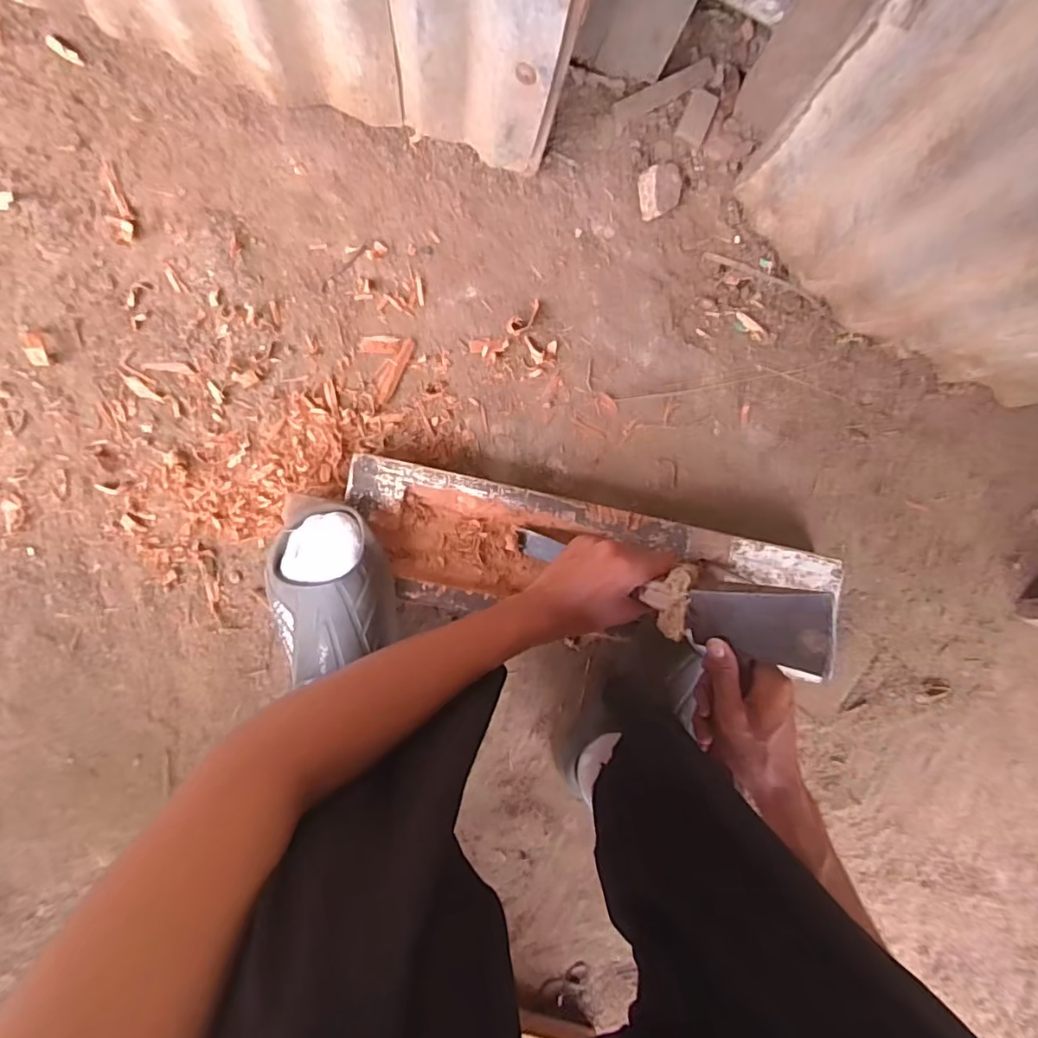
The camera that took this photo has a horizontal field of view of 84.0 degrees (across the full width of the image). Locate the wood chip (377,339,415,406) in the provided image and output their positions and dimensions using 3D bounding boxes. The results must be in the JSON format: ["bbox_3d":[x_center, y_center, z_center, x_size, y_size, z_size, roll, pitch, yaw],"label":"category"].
[{"bbox_3d":[-0.134,-0.161,0.628,0.014,0.004,0.076,28,90,-9],"label":"wood chip"}]

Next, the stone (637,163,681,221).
[{"bbox_3d":[0.160,-0.369,0.650,0.050,0.018,0.053,-11,96,-7],"label":"stone"}]

